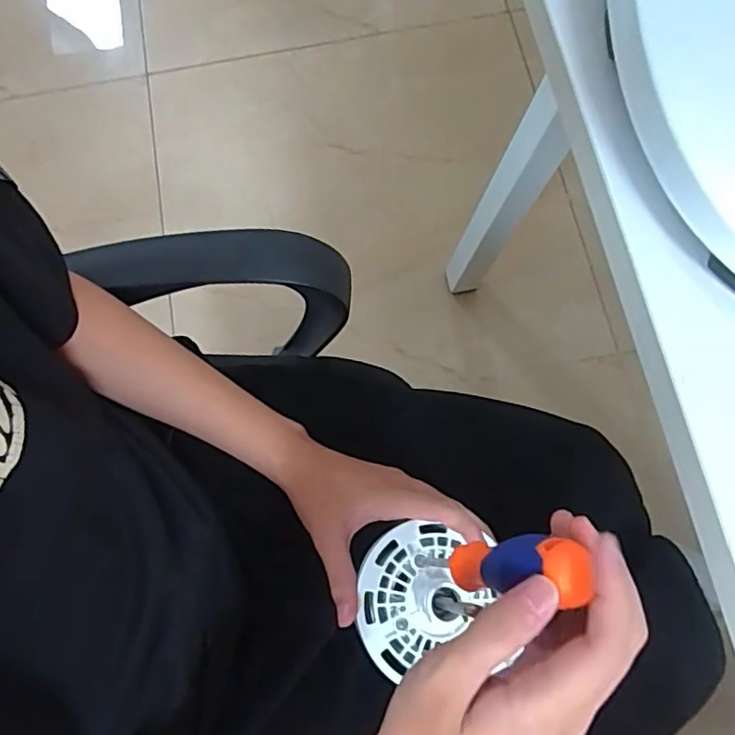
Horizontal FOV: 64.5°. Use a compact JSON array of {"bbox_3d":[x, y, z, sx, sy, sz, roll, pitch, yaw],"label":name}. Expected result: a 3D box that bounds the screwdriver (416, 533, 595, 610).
[{"bbox_3d":[0.065,0.114,0.338,0.025,0.181,0.029,-4,73,-14],"label":"screwdriver"}]

